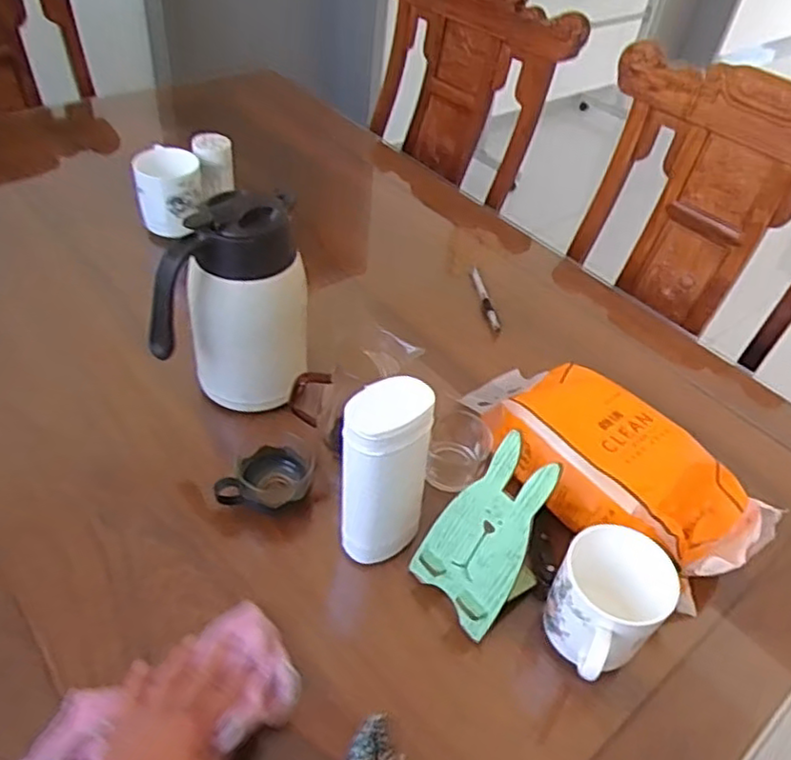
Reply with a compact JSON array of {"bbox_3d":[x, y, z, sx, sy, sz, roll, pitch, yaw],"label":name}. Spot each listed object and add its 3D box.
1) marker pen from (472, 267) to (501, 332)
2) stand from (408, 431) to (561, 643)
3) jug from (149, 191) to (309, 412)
[{"bbox_3d":[0.129,-0.119,0.973,0.017,0.010,0.141,-3,45,-11],"label":"marker pen"},{"bbox_3d":[0.079,0.133,0.576,0.072,0.157,0.094,-27,54,-30],"label":"stand"},{"bbox_3d":[-0.165,-0.082,0.708,0.136,0.223,0.143,5,44,-3],"label":"jug"}]

